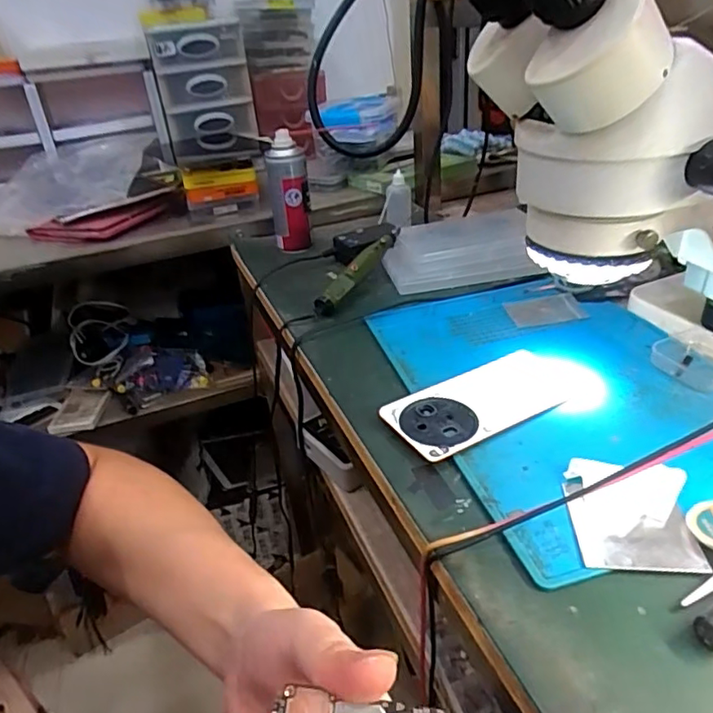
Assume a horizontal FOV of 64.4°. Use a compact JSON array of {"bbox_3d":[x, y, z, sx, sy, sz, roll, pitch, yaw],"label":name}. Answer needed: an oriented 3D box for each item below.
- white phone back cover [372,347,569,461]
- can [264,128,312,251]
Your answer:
[{"bbox_3d":[0.099,0.037,0.457,0.149,0.009,0.077,-21,34,-21],"label":"white phone back cover"},{"bbox_3d":[-0.087,-0.213,0.751,0.051,0.149,0.056,-5,32,3],"label":"can"}]

